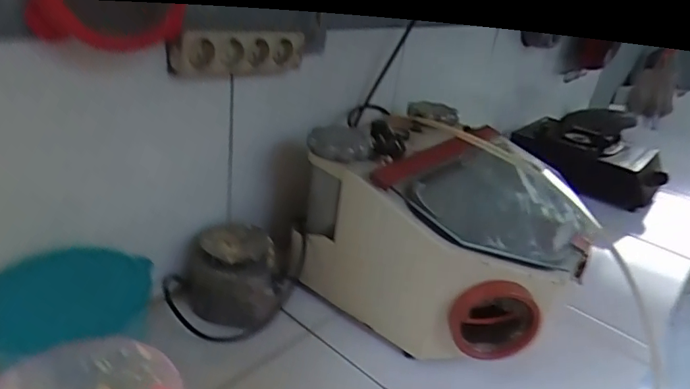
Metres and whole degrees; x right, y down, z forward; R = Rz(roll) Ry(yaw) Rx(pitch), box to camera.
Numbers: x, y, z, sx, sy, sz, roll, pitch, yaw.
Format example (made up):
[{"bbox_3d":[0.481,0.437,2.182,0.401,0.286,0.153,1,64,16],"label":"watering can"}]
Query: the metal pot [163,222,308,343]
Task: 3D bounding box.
[{"bbox_3d":[-0.168,0.132,0.729,0.197,0.116,0.158,6,27,-4],"label":"metal pot"}]

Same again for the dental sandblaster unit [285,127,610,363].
[{"bbox_3d":[0.159,0.060,0.762,0.304,0.250,0.366,-18,37,-42],"label":"dental sandblaster unit"}]

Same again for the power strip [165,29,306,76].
[{"bbox_3d":[-0.146,-0.202,0.685,0.033,0.056,0.211,27,31,36],"label":"power strip"}]

